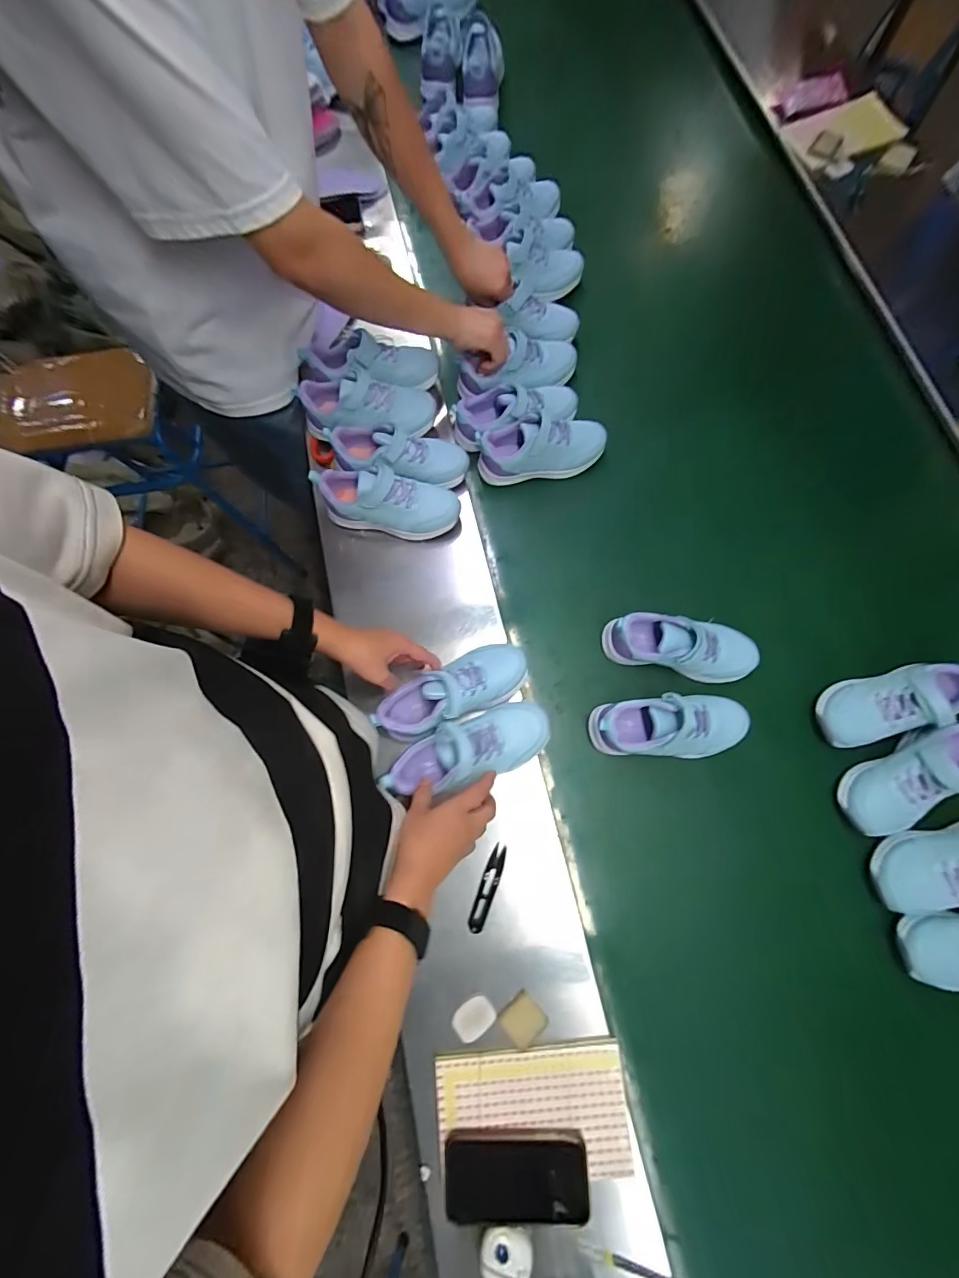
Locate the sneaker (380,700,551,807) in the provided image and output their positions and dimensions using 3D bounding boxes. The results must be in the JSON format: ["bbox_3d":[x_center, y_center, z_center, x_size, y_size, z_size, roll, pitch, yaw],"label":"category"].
[{"bbox_3d":[-0.013,0.140,0.540,0.204,0.069,0.075,-20,76,-3],"label":"sneaker"}]

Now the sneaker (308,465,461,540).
[{"bbox_3d":[-0.132,-0.203,0.646,0.201,0.071,0.079,4,76,2],"label":"sneaker"}]

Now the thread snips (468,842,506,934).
[{"bbox_3d":[0.011,0.314,0.548,0.020,0.016,0.100,20,77,6],"label":"thread snips"}]

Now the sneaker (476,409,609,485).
[{"bbox_3d":[0.099,-0.307,0.702,0.197,0.088,0.077,-7,76,0],"label":"sneaker"}]

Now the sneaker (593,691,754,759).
[{"bbox_3d":[0.252,0.116,0.575,0.196,0.087,0.076,0,76,1],"label":"sneaker"}]

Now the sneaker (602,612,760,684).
[{"bbox_3d":[0.280,0.010,0.602,0.195,0.084,0.073,8,76,4],"label":"sneaker"}]

